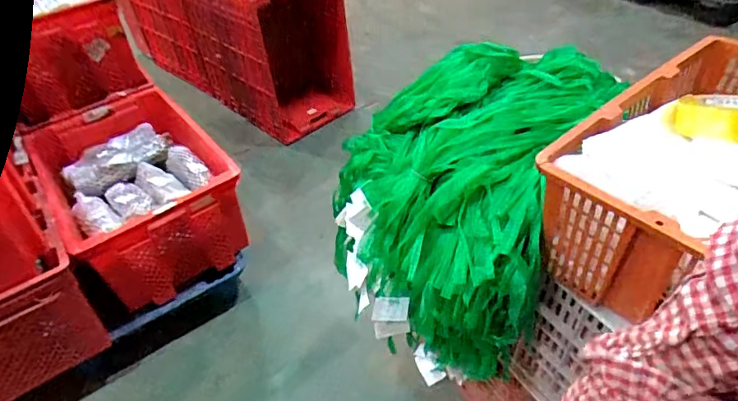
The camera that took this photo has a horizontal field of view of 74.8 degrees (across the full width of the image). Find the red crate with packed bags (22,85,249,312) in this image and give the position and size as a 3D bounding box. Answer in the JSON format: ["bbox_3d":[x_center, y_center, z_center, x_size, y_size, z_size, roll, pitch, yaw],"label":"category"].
[{"bbox_3d":[-0.627,-0.017,1.341,0.382,0.304,0.554,-30,48,-25],"label":"red crate with packed bags"}]

